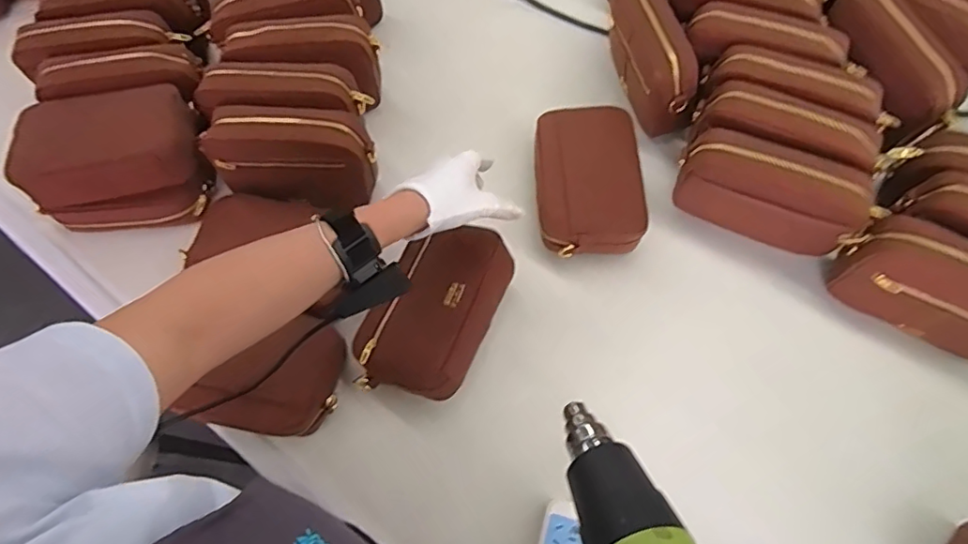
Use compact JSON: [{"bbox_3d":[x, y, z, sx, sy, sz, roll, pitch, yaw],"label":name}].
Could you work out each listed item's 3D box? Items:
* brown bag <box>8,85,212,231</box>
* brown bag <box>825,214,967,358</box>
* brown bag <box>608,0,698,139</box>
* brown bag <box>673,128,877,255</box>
[{"bbox_3d":[-0.454,-0.145,0.694,0.196,0.116,0.144,-15,65,-5],"label":"brown bag"},{"bbox_3d":[0.474,0.016,0.576,0.192,0.115,0.064,27,68,13],"label":"brown bag"},{"bbox_3d":[0.212,-0.287,0.730,0.060,0.119,0.195,-13,65,-4],"label":"brown bag"},{"bbox_3d":[0.321,-0.087,0.642,0.197,0.124,0.062,25,68,13],"label":"brown bag"}]

